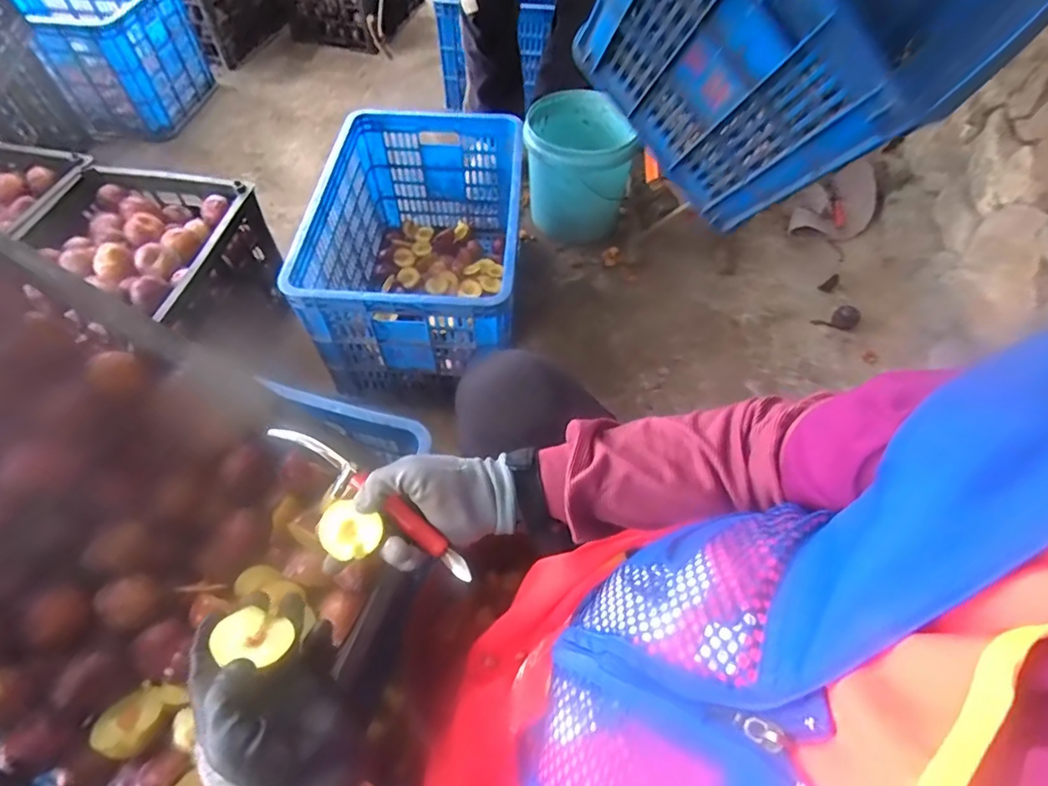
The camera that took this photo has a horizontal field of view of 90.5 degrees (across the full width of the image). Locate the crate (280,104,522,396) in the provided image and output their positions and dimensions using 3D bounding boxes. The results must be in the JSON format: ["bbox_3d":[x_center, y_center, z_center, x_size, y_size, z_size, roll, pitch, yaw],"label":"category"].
[{"bbox_3d":[-0.213,-0.303,1.127,0.364,0.342,0.593,3,58,-3],"label":"crate"}]

